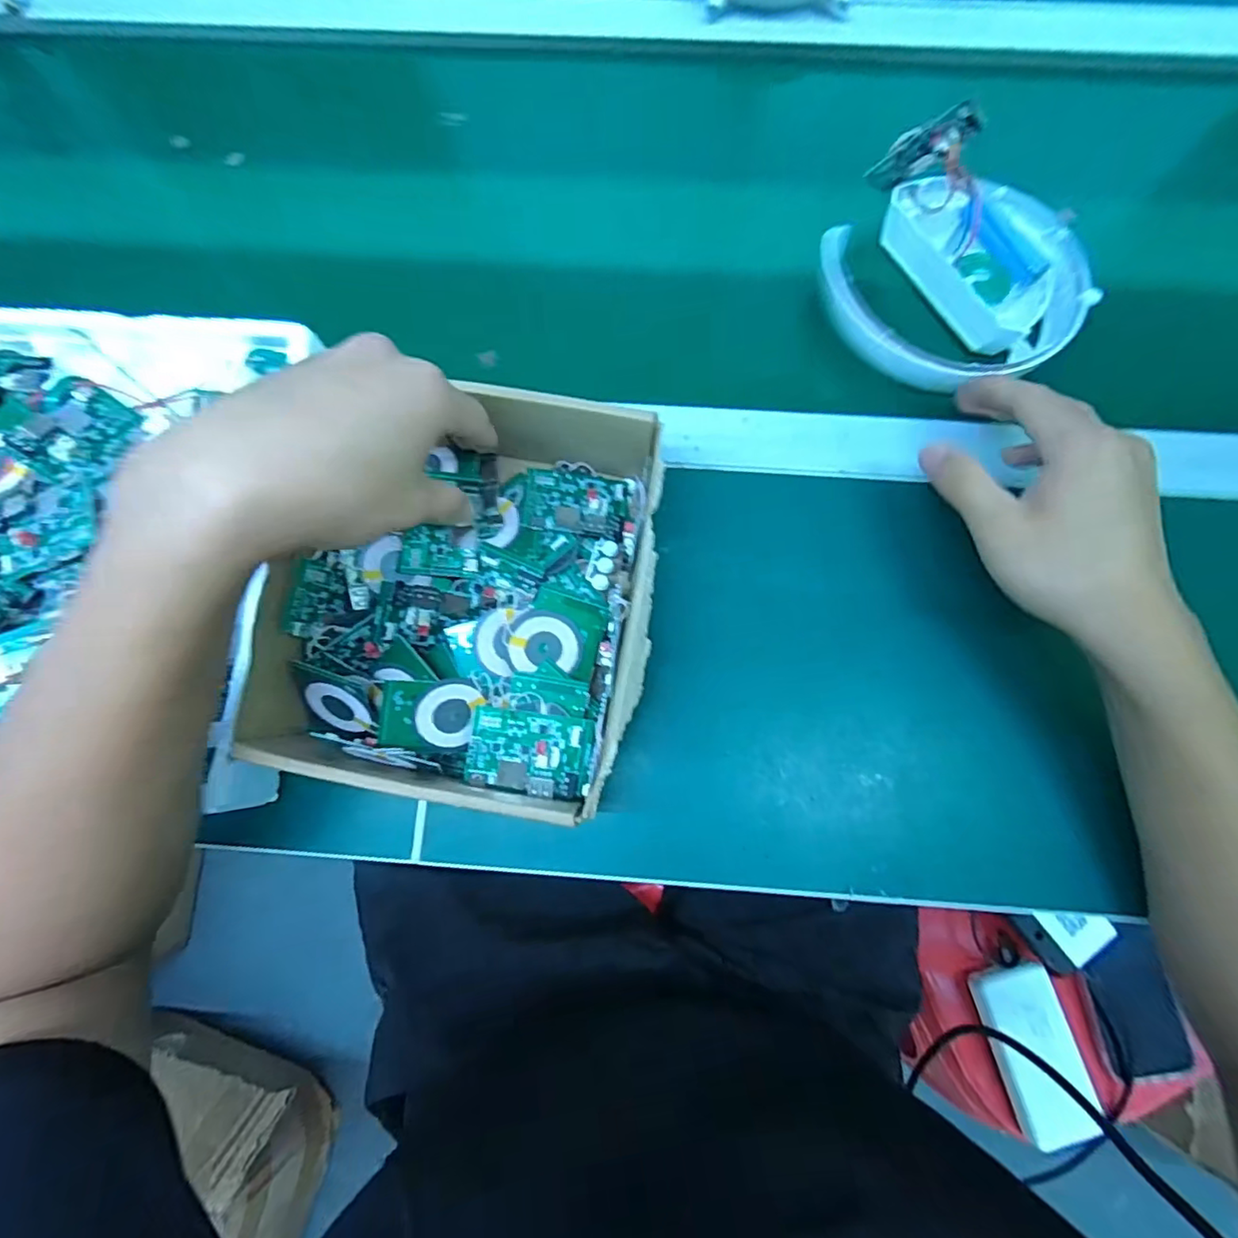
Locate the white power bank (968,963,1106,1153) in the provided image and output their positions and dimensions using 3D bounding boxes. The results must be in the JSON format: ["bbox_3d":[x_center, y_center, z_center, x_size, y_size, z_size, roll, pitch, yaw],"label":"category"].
[{"bbox_3d":[0.389,0.406,0.546,0.073,0.025,0.143,-12,78,-2],"label":"white power bank"}]

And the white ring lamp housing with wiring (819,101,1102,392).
[{"bbox_3d":[0.213,-0.226,0.368,0.163,0.062,0.139,-3,78,0],"label":"white ring lamp housing with wiring"}]

